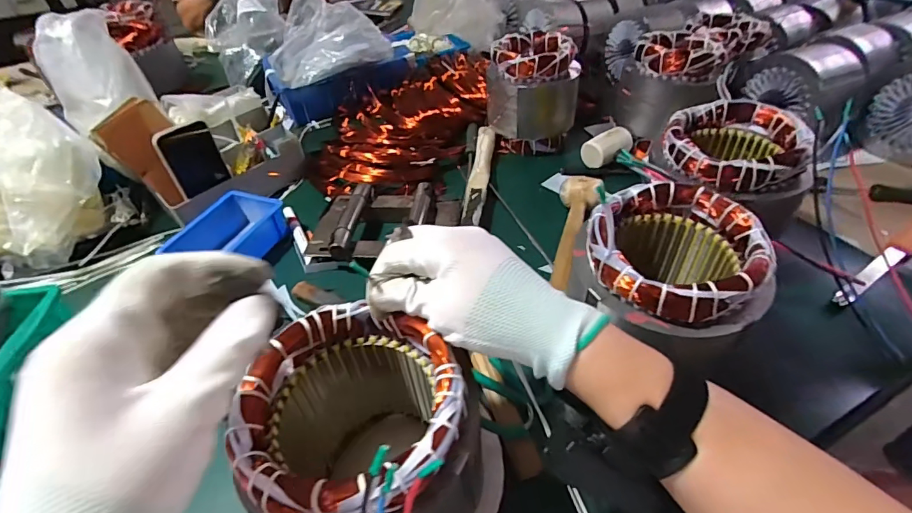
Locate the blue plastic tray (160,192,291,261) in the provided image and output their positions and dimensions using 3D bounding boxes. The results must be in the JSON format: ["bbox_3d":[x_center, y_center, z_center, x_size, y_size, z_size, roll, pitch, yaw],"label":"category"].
[{"bbox_3d":[-0.327,-0.029,0.630,0.109,0.050,0.152,19,49,22],"label":"blue plastic tray"}]

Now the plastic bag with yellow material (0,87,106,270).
[{"bbox_3d":[-0.611,-0.076,0.575,0.175,0.183,0.226,20,50,24],"label":"plastic bag with yellow material"}]

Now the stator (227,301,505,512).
[{"bbox_3d":[-0.062,0.130,0.312,0.130,0.150,0.131,-25,48,-19],"label":"stator"}]

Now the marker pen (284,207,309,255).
[{"bbox_3d":[-0.235,-0.039,0.646,0.015,0.018,0.133,-23,47,-17],"label":"marker pen"}]

